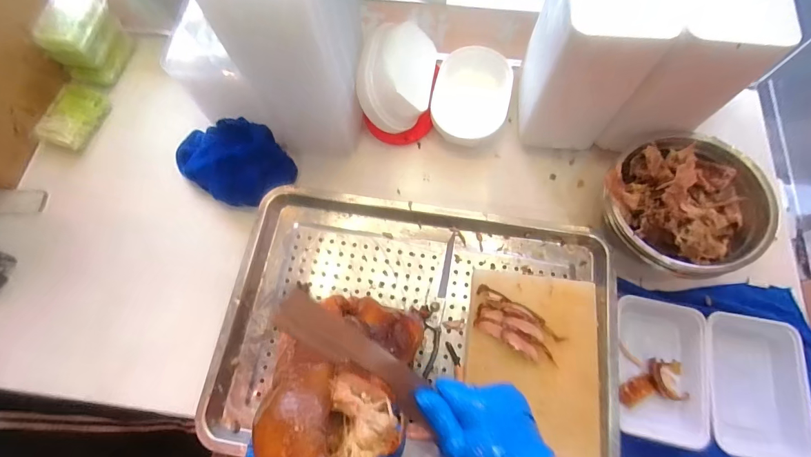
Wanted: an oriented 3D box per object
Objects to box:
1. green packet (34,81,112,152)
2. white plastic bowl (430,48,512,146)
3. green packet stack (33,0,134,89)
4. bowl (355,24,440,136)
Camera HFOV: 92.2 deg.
[{"bbox_3d":[-0.543,-0.184,0.640,0.078,0.025,0.107,18,72,8],"label":"green packet"},{"bbox_3d":[0.105,-0.206,0.621,0.122,0.060,0.148,14,72,7],"label":"white plastic bowl"},{"bbox_3d":[-0.525,-0.311,0.639,0.074,0.112,0.119,8,71,5],"label":"green packet stack"},{"bbox_3d":[-0.016,-0.227,0.591,0.106,0.075,0.155,23,67,-35],"label":"bowl"}]

